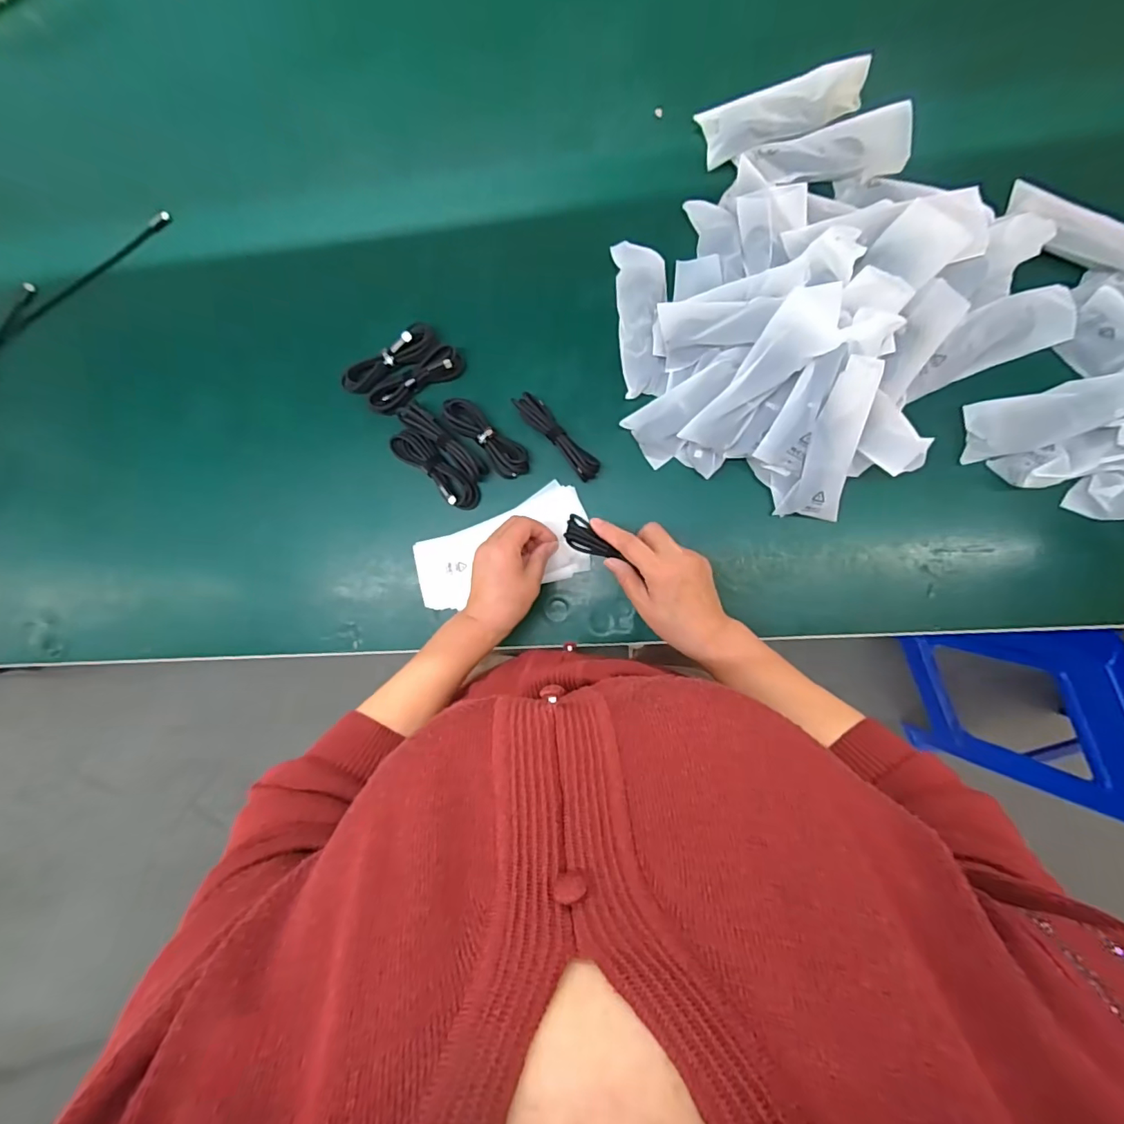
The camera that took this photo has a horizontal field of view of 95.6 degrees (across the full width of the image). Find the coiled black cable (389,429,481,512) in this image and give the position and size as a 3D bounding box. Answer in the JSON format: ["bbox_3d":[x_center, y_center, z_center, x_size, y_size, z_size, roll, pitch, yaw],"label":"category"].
[{"bbox_3d":[-0.136,-0.101,0.549,0.114,0.015,0.034,41,95,5],"label":"coiled black cable"}]

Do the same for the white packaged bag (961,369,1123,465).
[{"bbox_3d":[0.451,-0.136,0.465,0.145,0.035,0.055,-13,89,7],"label":"white packaged bag"}]

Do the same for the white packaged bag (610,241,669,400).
[{"bbox_3d":[0.082,-0.247,0.521,0.051,0.016,0.147,-2,90,7],"label":"white packaged bag"}]

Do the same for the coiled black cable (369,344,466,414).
[{"bbox_3d":[-0.156,-0.196,0.551,0.108,0.023,0.035,-32,87,6],"label":"coiled black cable"}]

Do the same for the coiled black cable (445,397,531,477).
[{"bbox_3d":[-0.081,-0.132,0.541,0.106,0.017,0.033,43,95,5],"label":"coiled black cable"}]

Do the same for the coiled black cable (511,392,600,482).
[{"bbox_3d":[-0.004,-0.132,0.533,0.026,0.024,0.112,-43,86,5],"label":"coiled black cable"}]

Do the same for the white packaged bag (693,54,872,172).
[{"bbox_3d":[0.214,-0.439,0.499,0.149,0.037,0.052,-9,89,7],"label":"white packaged bag"}]

